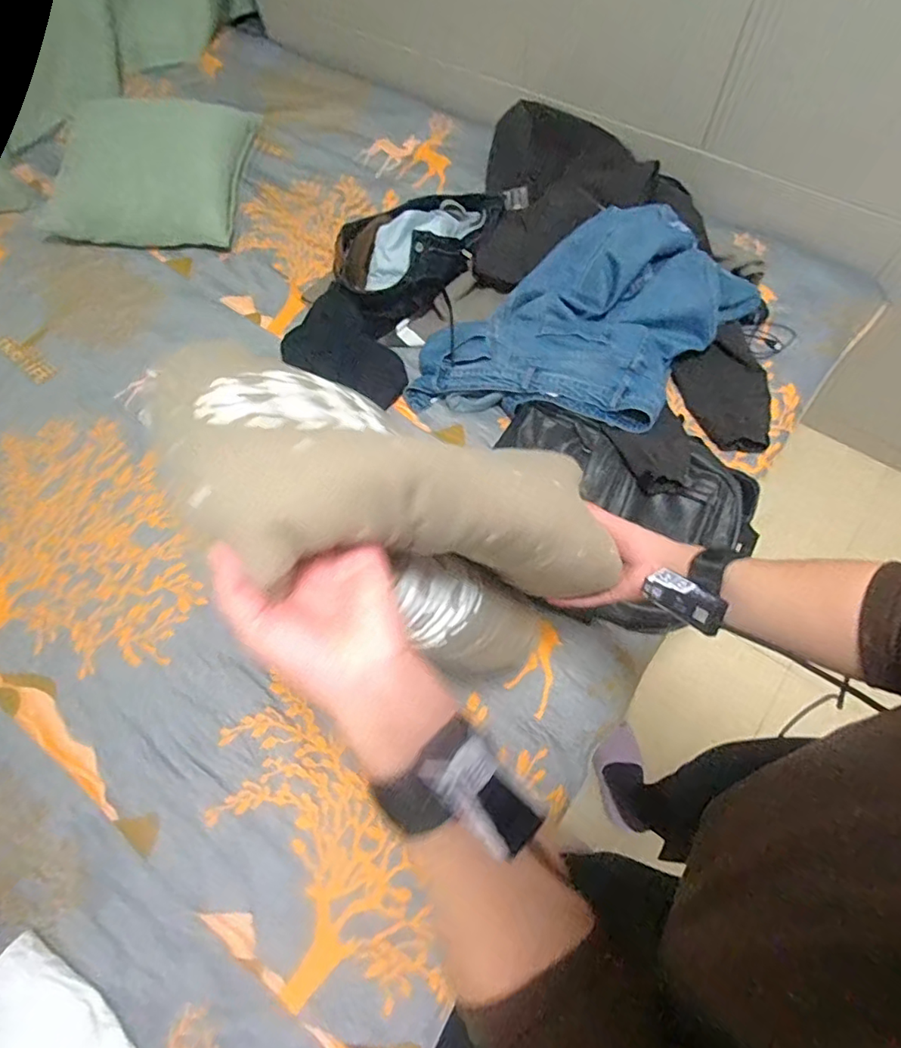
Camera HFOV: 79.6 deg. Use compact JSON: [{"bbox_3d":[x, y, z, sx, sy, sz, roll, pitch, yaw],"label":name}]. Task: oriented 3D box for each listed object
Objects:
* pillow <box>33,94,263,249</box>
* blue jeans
[{"bbox_3d":[-0.747,-0.888,1.311,0.448,0.159,0.389,-1,69,2],"label":"pillow"},{"bbox_3d":[0.265,-0.348,1.050,0.655,0.133,0.398,-31,69,-8],"label":"blue jeans"}]

